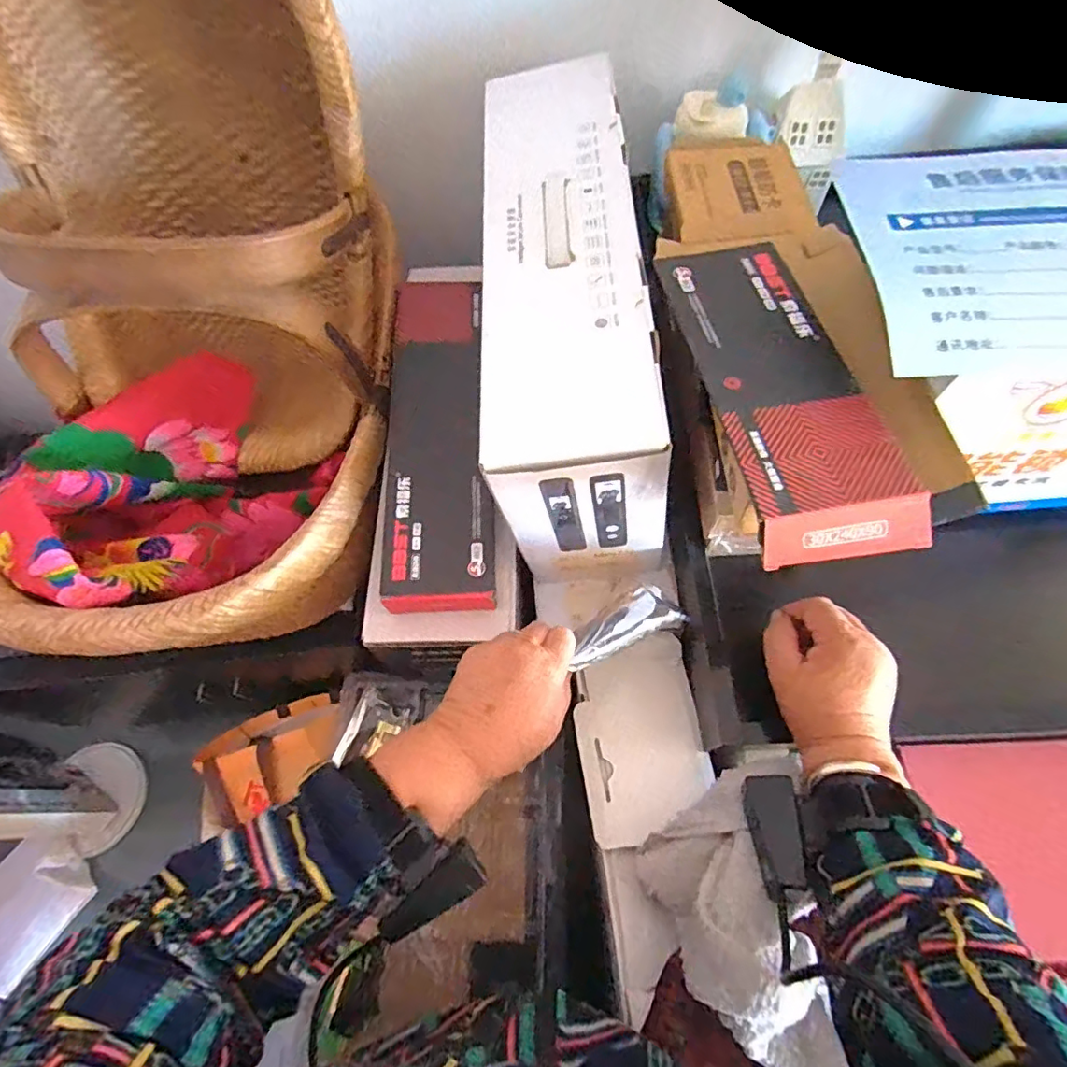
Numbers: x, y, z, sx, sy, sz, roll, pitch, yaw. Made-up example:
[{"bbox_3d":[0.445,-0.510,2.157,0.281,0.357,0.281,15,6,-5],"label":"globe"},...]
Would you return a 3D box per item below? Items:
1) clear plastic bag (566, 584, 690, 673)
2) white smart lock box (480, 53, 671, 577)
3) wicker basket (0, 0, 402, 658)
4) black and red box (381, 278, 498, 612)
[{"bbox_3d":[0.076,0.080,0.475,0.102,0.041,0.049,-26,67,-9],"label":"clear plastic bag"},{"bbox_3d":[0.024,-0.210,0.543,0.144,0.197,0.452,-5,65,0],"label":"white smart lock box"},{"bbox_3d":[-0.325,-0.225,0.491,0.337,0.447,0.615,-1,65,2],"label":"wicker basket"},{"bbox_3d":[-0.101,-0.105,0.590,0.102,0.063,0.389,-6,65,0],"label":"black and red box"}]

